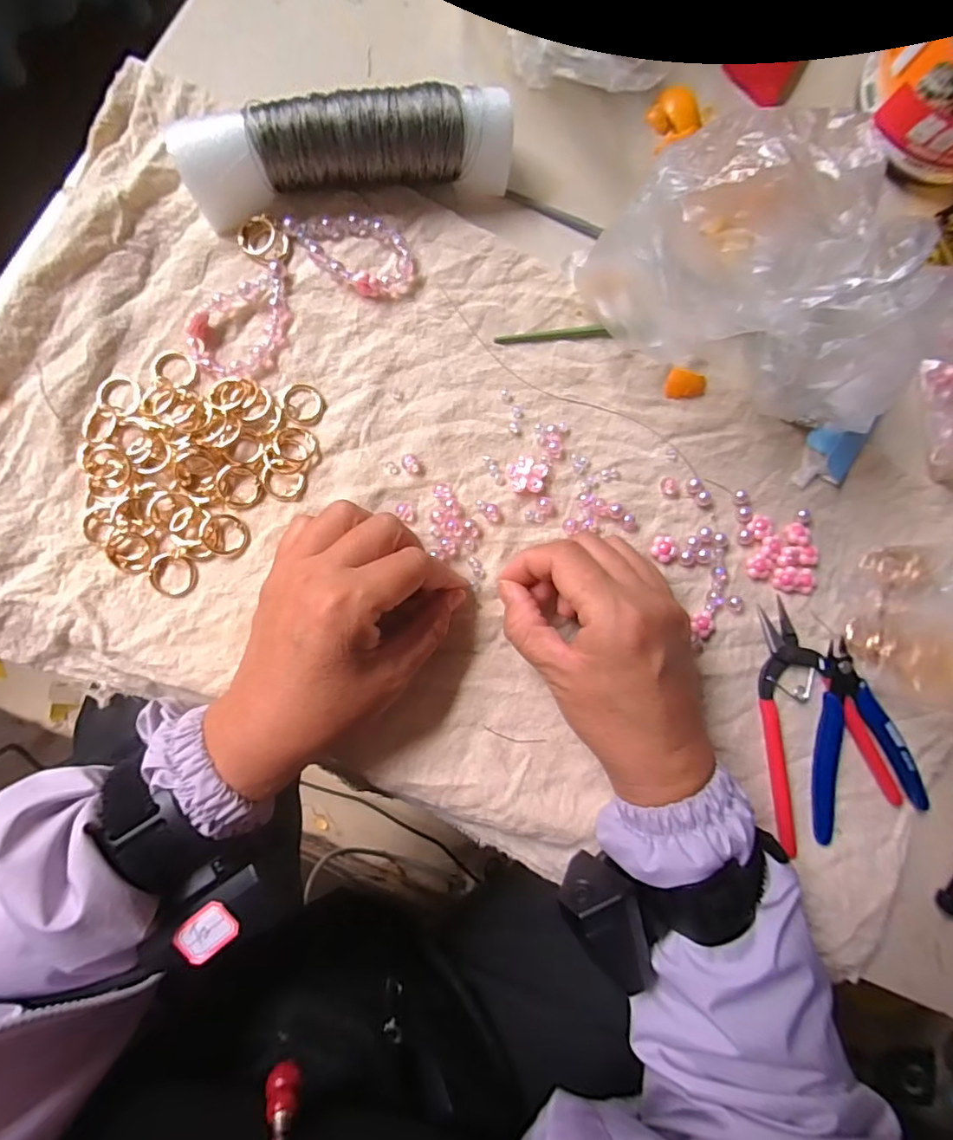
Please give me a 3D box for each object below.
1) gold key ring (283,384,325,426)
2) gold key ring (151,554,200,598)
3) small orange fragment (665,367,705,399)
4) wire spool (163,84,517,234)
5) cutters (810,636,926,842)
[{"bbox_3d":[-0.097,-0.093,0.295,0.021,0.004,0.023,1,85,-9],"label":"gold key ring"},{"bbox_3d":[-0.161,0.003,0.278,0.024,0.004,0.023,1,85,-9],"label":"gold key ring"},{"bbox_3d":[0.132,-0.115,0.326,0.026,0.006,0.017,9,84,-8],"label":"small orange fragment"},{"bbox_3d":[-0.067,-0.228,0.289,0.175,0.044,0.036,-14,87,-10],"label":"wire spool"},{"bbox_3d":[0.233,0.104,0.324,0.078,0.010,0.114,-17,88,-10],"label":"cutters"}]

